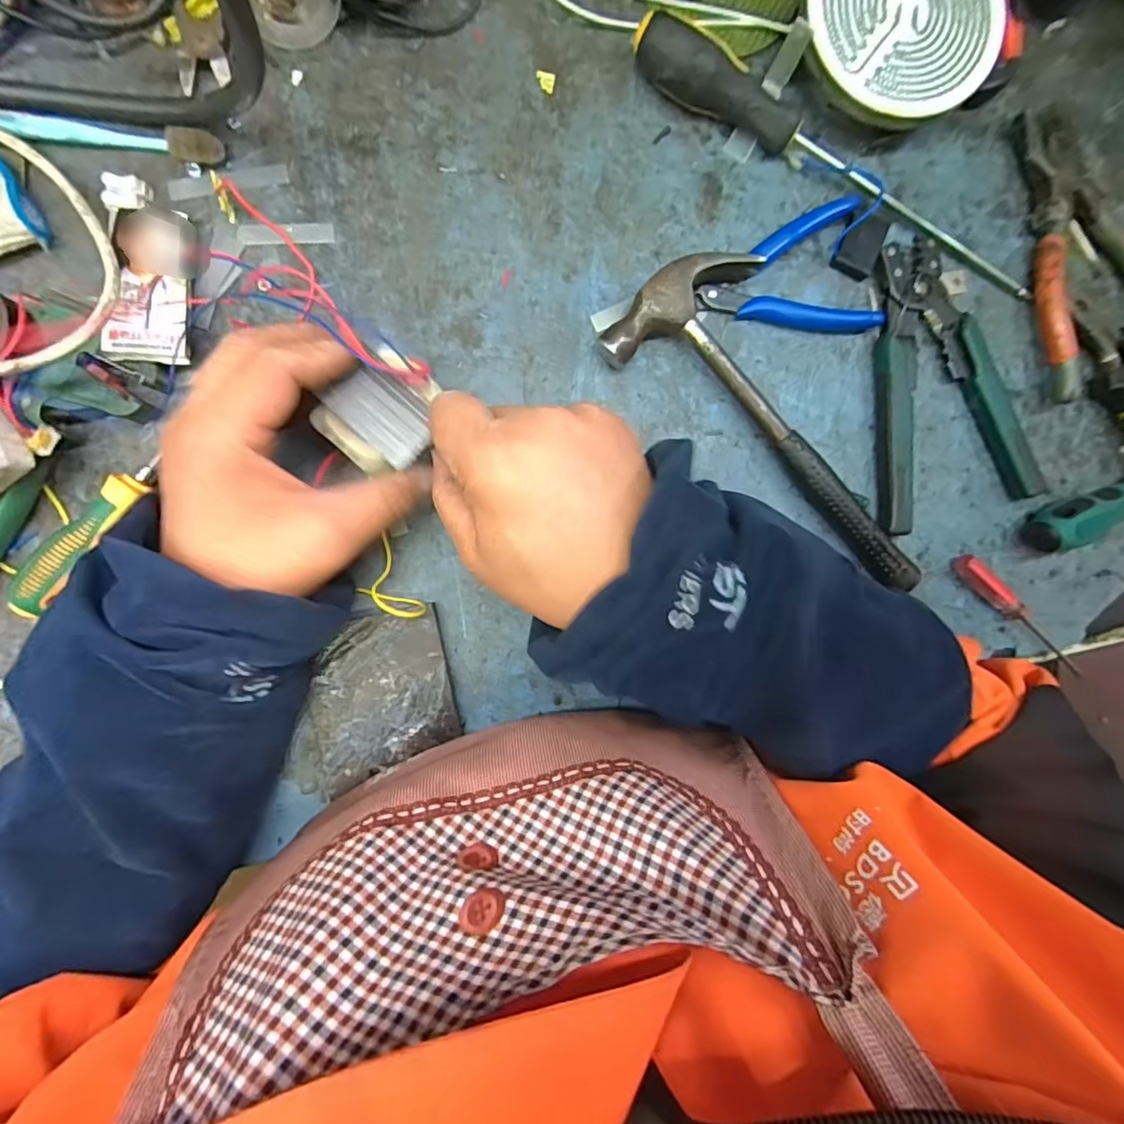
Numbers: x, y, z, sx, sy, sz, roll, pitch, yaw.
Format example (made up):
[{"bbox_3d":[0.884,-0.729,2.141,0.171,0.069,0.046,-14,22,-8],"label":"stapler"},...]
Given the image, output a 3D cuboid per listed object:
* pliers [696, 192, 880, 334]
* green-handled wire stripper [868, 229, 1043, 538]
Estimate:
[{"bbox_3d":[0.141,-0.173,0.343,0.112,0.014,0.080,-19,93,-5],"label":"pliers"},{"bbox_3d":[0.234,-0.114,0.352,0.105,0.016,0.172,-18,92,-5],"label":"green-handled wire stripper"}]

